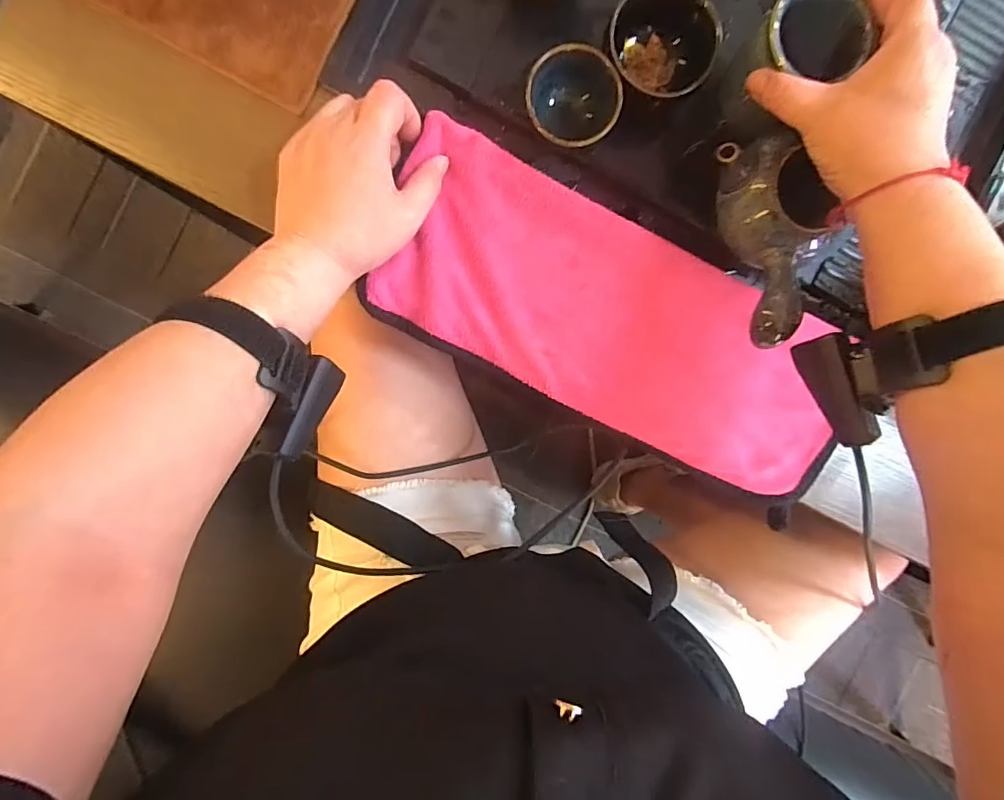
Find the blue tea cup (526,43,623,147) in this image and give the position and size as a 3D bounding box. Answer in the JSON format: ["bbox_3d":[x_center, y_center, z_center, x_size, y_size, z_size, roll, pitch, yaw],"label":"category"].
[{"bbox_3d":[0.045,-0.201,0.339,0.056,0.043,0.060,0,93,-4],"label":"blue tea cup"}]

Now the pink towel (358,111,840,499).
[{"bbox_3d":[0.086,-0.050,0.360,0.354,0.021,0.141,30,91,-5],"label":"pink towel"}]

